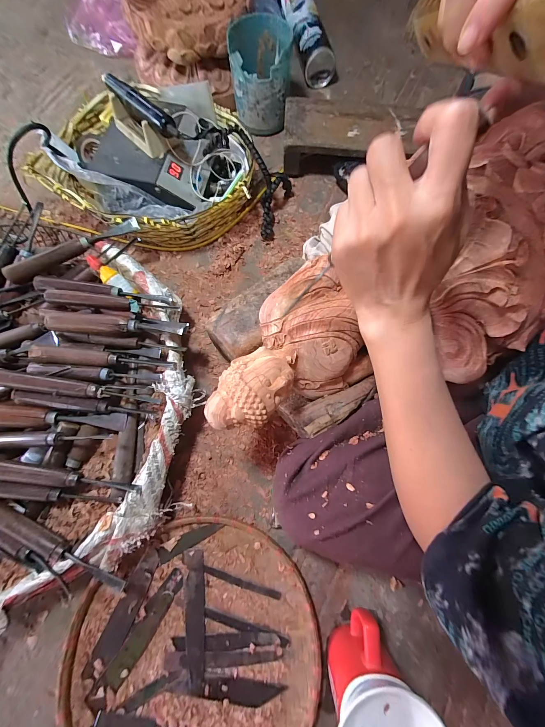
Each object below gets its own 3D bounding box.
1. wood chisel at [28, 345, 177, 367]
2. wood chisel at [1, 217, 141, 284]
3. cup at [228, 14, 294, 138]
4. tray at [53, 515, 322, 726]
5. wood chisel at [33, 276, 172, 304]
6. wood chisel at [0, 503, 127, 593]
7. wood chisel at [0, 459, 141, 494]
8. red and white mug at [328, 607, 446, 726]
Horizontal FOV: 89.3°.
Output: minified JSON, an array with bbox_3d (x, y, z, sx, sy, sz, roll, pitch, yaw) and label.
[{"bbox_3d":[-0.217,-0.006,0.356,0.179,0.021,0.021,4,74,0],"label":"wood chisel"},{"bbox_3d":[-0.283,-0.164,0.393,0.188,0.023,0.018,-28,76,-8],"label":"wood chisel"},{"bbox_3d":[-0.023,-0.527,0.513,0.105,0.125,0.104,0,76,-2],"label":"cup"},{"bbox_3d":[-0.096,0.355,0.337,0.304,0.043,0.286,0,76,-2],"label":"tray"},{"bbox_3d":[-0.232,-0.099,0.379,0.182,0.023,0.022,6,74,1],"label":"wood chisel"},{"bbox_3d":[-0.244,0.202,0.304,0.183,0.024,0.020,28,76,7],"label":"wood chisel"},{"bbox_3d":[-0.243,0.127,0.313,0.182,0.025,0.019,7,74,1],"label":"wood chisel"},{"bbox_3d":[0.097,0.344,0.286,0.101,0.138,0.091,-39,80,-10],"label":"red and white mug"}]

